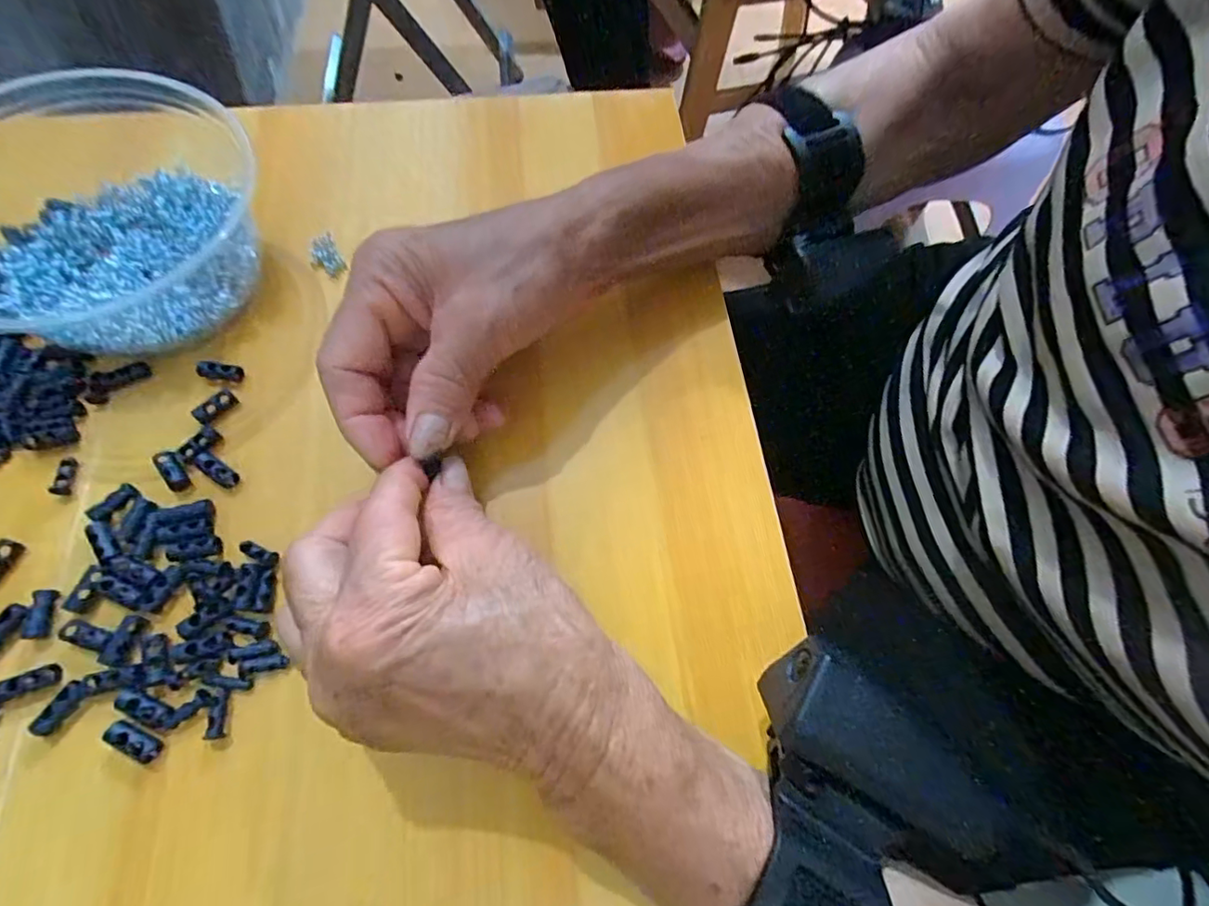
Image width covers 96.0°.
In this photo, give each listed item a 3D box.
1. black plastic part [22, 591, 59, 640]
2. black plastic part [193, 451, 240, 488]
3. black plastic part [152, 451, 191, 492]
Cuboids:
[{"bbox_3d":[-0.218,0.062,0.210,0.009,0.004,0.018,-11,67,-6],"label":"black plastic part"},{"bbox_3d":[-0.169,0.007,0.236,0.021,0.007,0.007,33,69,12],"label":"black plastic part"},{"bbox_3d":[-0.187,0.007,0.235,0.008,0.005,0.020,-35,72,-16],"label":"black plastic part"}]

